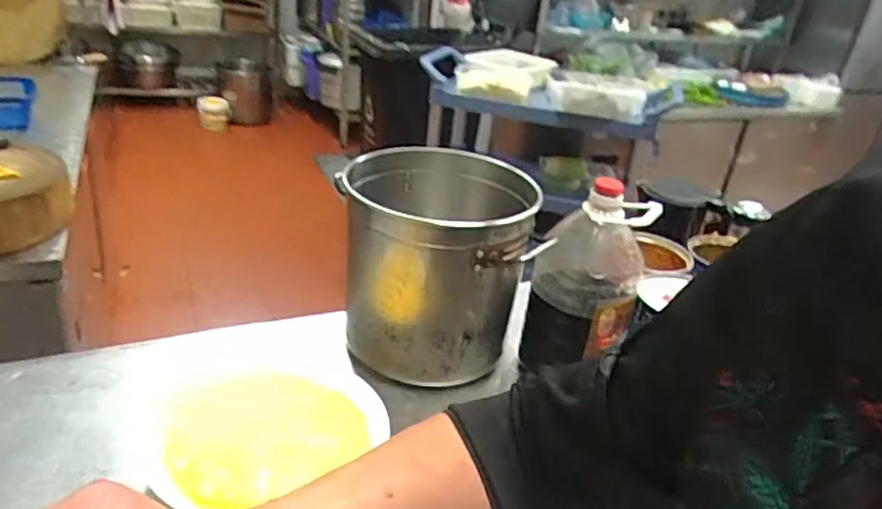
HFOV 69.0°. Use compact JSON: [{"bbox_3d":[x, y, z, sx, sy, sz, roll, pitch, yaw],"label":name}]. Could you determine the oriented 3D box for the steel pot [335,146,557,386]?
[{"bbox_3d":[-0.001,0.010,1.064,0.311,0.291,0.313,6,26,-3],"label":"steel pot"}]

